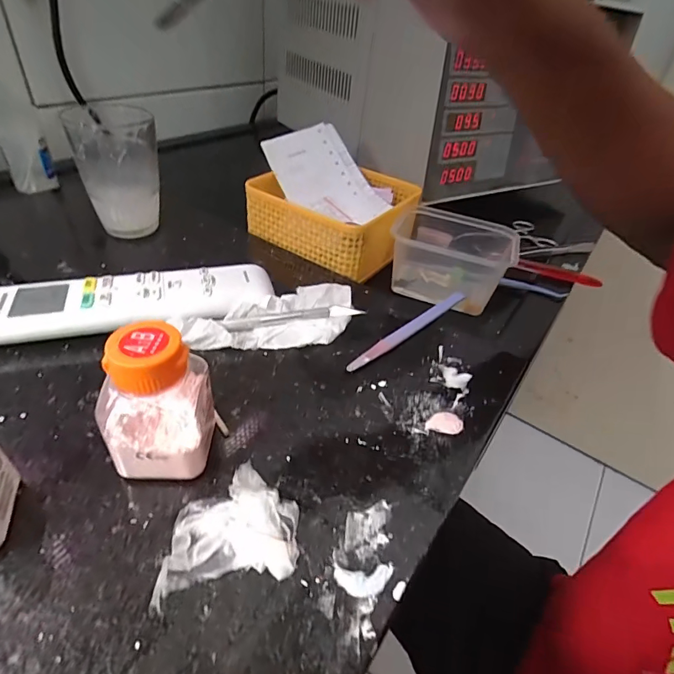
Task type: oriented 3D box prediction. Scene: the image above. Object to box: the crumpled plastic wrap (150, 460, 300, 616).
[{"bbox_3d":[-0.047,0.083,0.189,0.057,0.006,0.053,-2,40,-12],"label":"crumpled plastic wrap"}]

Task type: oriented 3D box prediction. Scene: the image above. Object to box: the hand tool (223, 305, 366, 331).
[{"bbox_3d":[-0.028,-0.014,0.295,0.095,0.004,0.009,-8,71,-12],"label":"hand tool"}]

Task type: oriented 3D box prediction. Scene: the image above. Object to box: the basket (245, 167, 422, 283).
[{"bbox_3d":[0.002,-0.120,0.415,0.140,0.056,0.129,24,42,19],"label":"basket"}]

